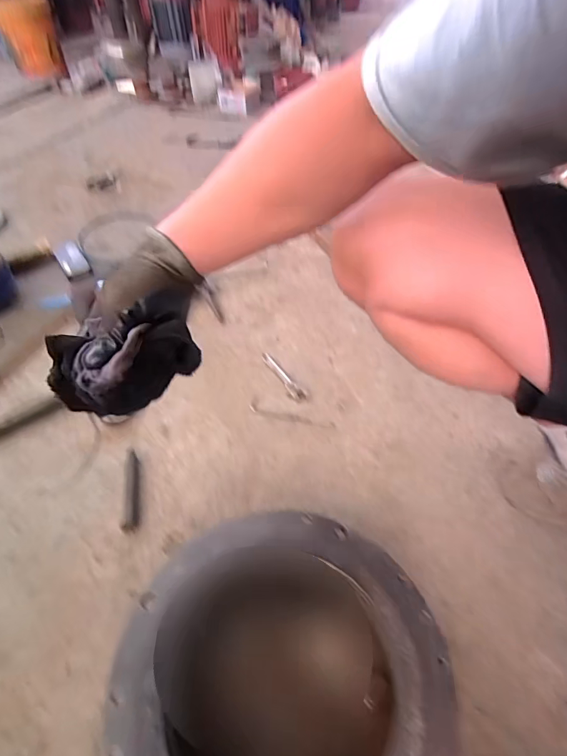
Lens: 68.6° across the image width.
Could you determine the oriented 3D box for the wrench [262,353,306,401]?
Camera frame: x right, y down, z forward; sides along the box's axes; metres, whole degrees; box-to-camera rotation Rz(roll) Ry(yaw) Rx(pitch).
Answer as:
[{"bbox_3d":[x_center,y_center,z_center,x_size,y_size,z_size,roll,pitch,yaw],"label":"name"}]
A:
[{"bbox_3d":[-0.007,-0.007,0.834,0.030,0.006,0.147,-27,54,-21],"label":"wrench"}]

